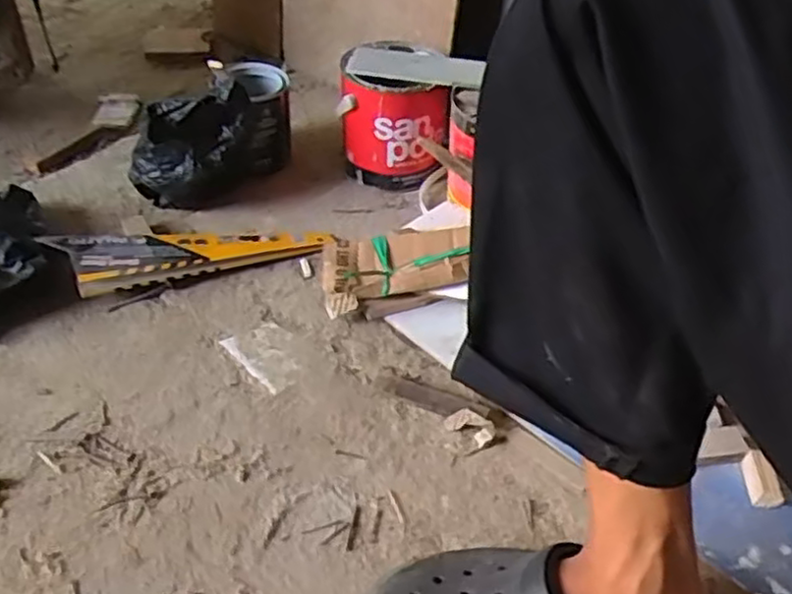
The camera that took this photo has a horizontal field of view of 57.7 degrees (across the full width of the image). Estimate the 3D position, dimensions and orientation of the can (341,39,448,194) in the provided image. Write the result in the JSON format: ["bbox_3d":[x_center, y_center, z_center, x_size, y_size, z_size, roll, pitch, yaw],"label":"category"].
[{"bbox_3d":[-0.009,-0.265,1.033,0.141,0.168,0.160,-5,45,-9],"label":"can"}]

